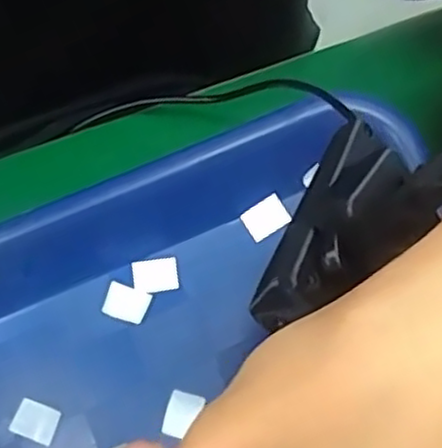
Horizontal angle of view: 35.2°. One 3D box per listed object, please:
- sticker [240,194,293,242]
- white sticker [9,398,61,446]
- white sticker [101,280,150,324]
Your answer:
[{"bbox_3d":[0.021,-0.003,0.333,0.021,0.004,0.016,-32,79,-1],"label":"sticker"},{"bbox_3d":[-0.081,0.086,0.304,0.019,0.004,0.016,16,74,14],"label":"white sticker"},{"bbox_3d":[-0.044,0.036,0.320,0.019,0.004,0.016,16,75,9],"label":"white sticker"}]

